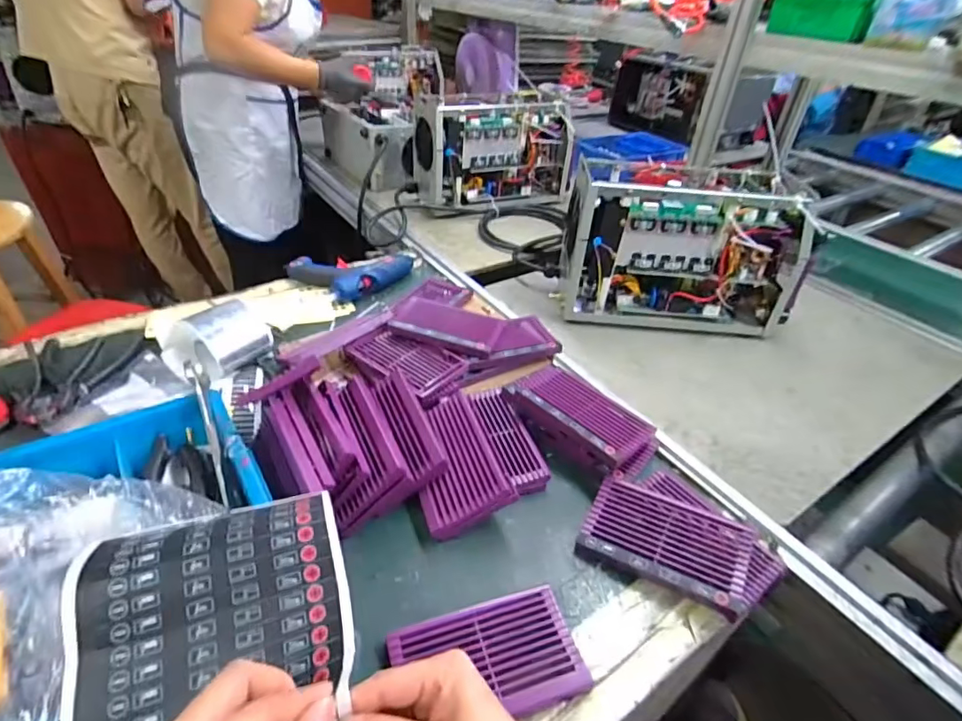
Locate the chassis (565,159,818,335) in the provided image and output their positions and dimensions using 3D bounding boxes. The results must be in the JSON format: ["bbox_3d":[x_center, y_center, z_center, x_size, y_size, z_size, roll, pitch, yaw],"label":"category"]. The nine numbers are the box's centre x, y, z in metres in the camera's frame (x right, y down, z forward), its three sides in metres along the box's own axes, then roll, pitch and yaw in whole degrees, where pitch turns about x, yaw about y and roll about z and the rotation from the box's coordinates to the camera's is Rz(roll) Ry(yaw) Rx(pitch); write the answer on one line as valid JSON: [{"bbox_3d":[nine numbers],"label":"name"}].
[{"bbox_3d":[0.327,-0.179,0.839,0.359,0.228,0.145,4,38,0],"label":"chassis"}]

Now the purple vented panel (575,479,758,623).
[{"bbox_3d":[0.188,0.174,0.506,0.154,0.027,0.115,20,40,20],"label":"purple vented panel"}]

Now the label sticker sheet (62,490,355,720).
[{"bbox_3d":[-0.170,0.191,0.323,0.169,0.050,0.194,-10,40,-18],"label":"label sticker sheet"}]

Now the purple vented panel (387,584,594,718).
[{"bbox_3d":[0.006,0.245,0.411,0.146,0.017,0.085,-8,39,-16],"label":"purple vented panel"}]

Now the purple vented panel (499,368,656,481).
[{"bbox_3d":[0.120,0.065,0.612,0.099,0.036,0.183,-29,49,-35],"label":"purple vented panel"}]

